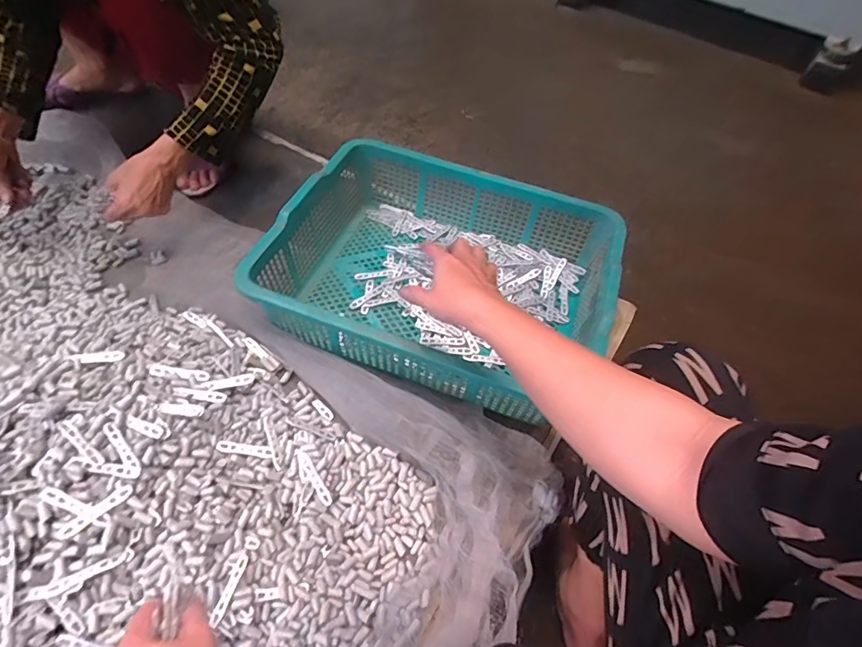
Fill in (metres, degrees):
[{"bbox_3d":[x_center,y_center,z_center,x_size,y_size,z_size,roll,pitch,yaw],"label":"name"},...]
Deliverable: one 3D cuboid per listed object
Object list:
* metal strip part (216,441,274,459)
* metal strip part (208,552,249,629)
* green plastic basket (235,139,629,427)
[{"bbox_3d":[-0.219,0.149,0.551,0.063,0.004,0.013,14,53,-14],"label":"metal strip part"},{"bbox_3d":[-0.203,0.268,0.475,0.011,0.006,0.063,11,42,3],"label":"metal strip part"},{"bbox_3d":[0.019,-0.078,0.718,0.472,0.134,0.381,20,56,9],"label":"green plastic basket"}]

